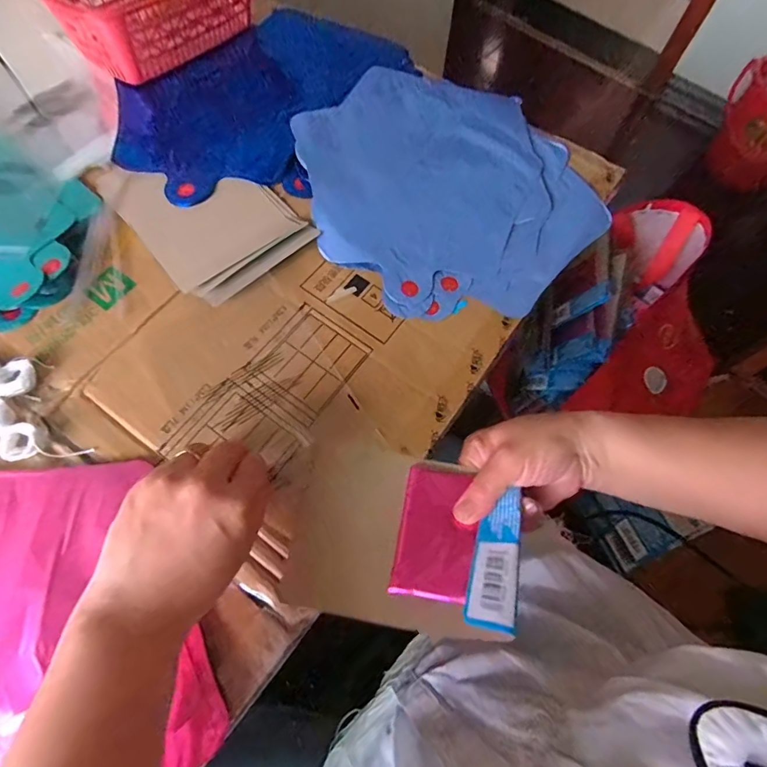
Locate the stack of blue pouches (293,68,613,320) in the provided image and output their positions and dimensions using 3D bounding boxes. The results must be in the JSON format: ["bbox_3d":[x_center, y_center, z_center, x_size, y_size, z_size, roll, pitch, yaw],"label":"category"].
[{"bbox_3d":[0.057,-0.190,0.426,0.256,0.035,0.272,-42,75,-17],"label":"stack of blue pouches"}]

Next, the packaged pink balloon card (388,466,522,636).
[{"bbox_3d":[0.048,0.103,0.294,0.076,0.017,0.099,3,47,18],"label":"packaged pink balloon card"}]

